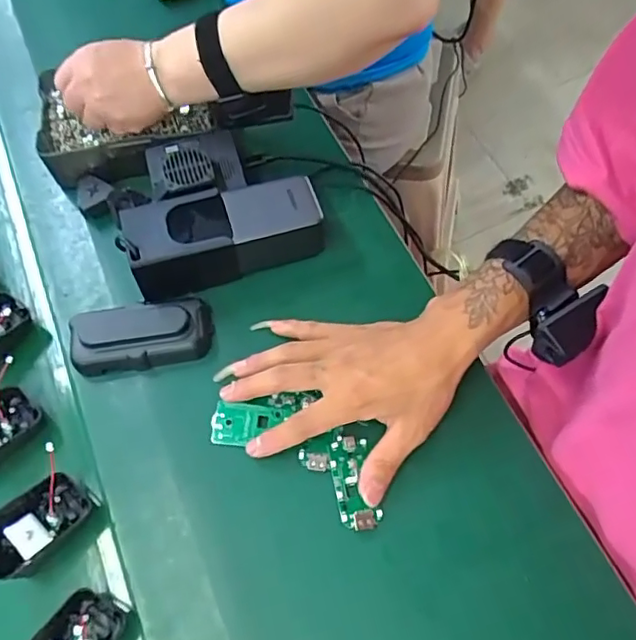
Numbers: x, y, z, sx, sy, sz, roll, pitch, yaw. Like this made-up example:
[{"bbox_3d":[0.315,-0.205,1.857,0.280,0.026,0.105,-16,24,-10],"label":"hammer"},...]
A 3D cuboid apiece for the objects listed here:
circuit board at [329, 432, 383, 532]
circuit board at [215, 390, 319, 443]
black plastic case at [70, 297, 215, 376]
[{"bbox_3d":[0.025,0.114,0.407,0.028,0.005,0.067,-9,62,-2],"label":"circuit board"},{"bbox_3d":[-0.051,0.077,0.426,0.055,0.008,0.030,1,65,3],"label":"circuit board"},{"bbox_3d":[-0.139,0.010,0.449,0.105,0.024,0.051,-11,65,-3],"label":"black plastic case"}]

